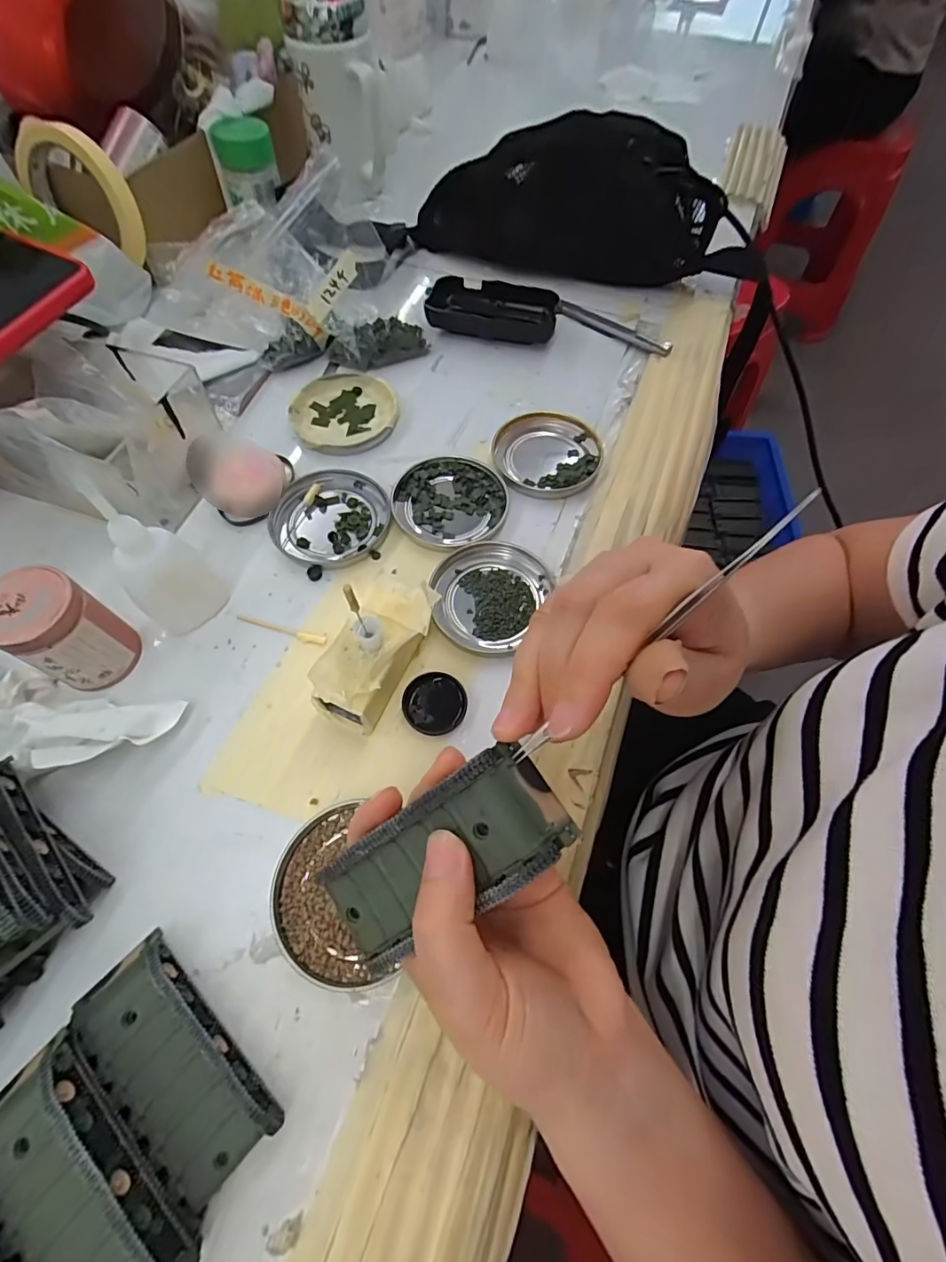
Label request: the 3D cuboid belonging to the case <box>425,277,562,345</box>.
[{"bbox_3d":[0.016,-0.275,0.449,0.108,0.027,0.050,8,63,2],"label":"case"}]

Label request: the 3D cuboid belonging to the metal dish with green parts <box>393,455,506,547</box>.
[{"bbox_3d":[-0.016,-0.091,0.361,0.079,0.007,0.072,1,62,-1],"label":"metal dish with green parts"}]

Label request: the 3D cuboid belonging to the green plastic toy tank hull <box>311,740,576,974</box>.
[{"bbox_3d":[-0.013,0.083,0.187,0.095,0.023,0.042,-37,66,14],"label":"green plastic toy tank hull"}]

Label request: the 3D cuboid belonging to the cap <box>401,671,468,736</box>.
[{"bbox_3d":[-0.022,0.041,0.295,0.035,0.007,0.035,1,62,-1],"label":"cap"}]

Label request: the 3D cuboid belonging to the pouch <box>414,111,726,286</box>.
[{"bbox_3d":[0.085,-0.392,0.470,0.263,0.099,0.063,12,63,4],"label":"pouch"}]

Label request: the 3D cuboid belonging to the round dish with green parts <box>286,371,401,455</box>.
[{"bbox_3d":[-0.099,-0.166,0.398,0.079,0.012,0.077,1,62,-1],"label":"round dish with green parts"}]

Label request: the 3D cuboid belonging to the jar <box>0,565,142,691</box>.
[{"bbox_3d":[-0.217,0.001,0.278,0.039,0.063,0.043,29,65,13],"label":"jar"}]

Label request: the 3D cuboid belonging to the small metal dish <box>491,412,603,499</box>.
[{"bbox_3d":[0.054,-0.130,0.382,0.077,0.010,0.075,1,62,-1],"label":"small metal dish"}]

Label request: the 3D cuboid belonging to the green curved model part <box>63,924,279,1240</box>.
[{"bbox_3d":[-0.126,0.179,0.215,0.096,0.021,0.041,40,68,17],"label":"green curved model part"}]

